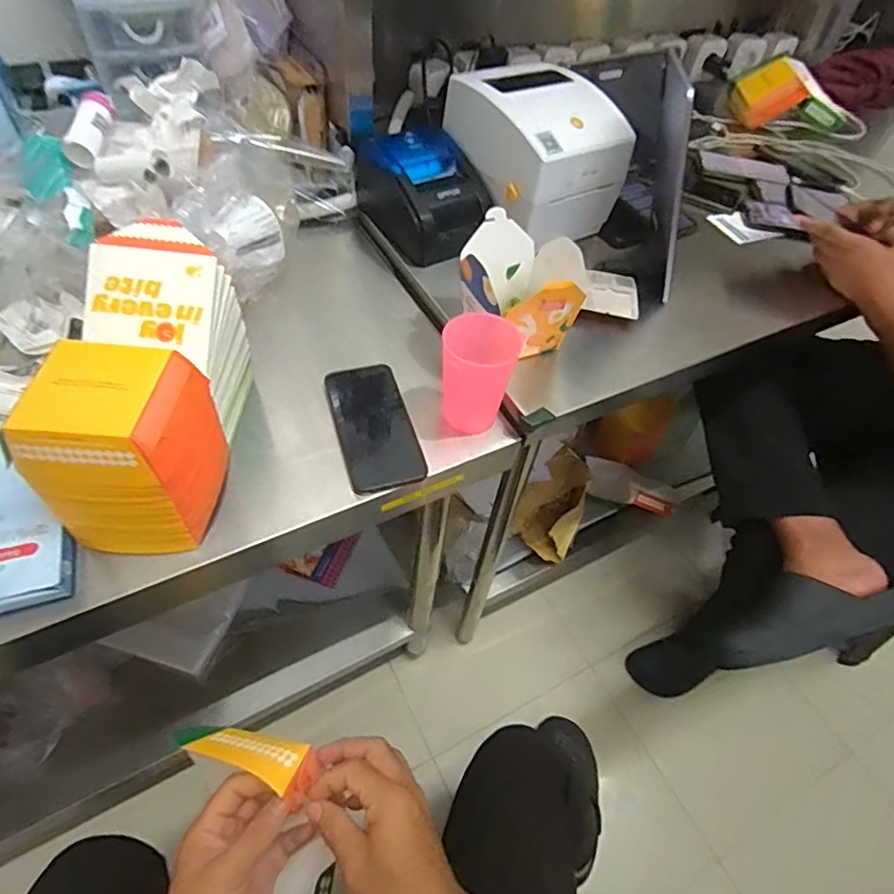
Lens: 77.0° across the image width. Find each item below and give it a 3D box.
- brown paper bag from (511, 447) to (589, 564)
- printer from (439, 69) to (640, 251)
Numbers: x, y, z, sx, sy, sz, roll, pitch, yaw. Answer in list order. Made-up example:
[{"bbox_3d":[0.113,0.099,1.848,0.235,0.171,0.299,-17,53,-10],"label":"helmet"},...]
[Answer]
[{"bbox_3d":[0.225,0.119,1.228,0.148,0.090,0.235,26,76,2],"label":"brown paper bag"},{"bbox_3d":[0.120,-0.417,0.795,0.176,0.149,0.207,-26,59,-24],"label":"printer"}]

